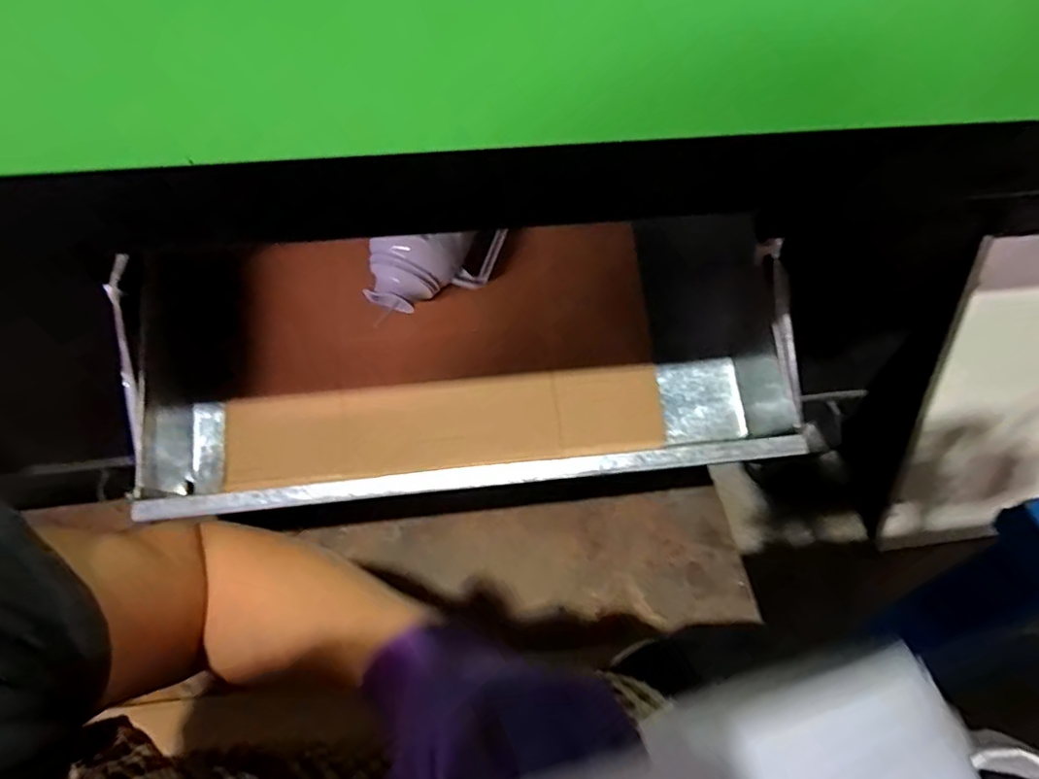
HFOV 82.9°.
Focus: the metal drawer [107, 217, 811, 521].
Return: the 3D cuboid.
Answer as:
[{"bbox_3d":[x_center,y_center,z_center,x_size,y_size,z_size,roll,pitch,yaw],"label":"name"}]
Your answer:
[{"bbox_3d":[-0.066,-0.012,0.897,0.956,0.259,0.372,-5,54,-5],"label":"metal drawer"}]

